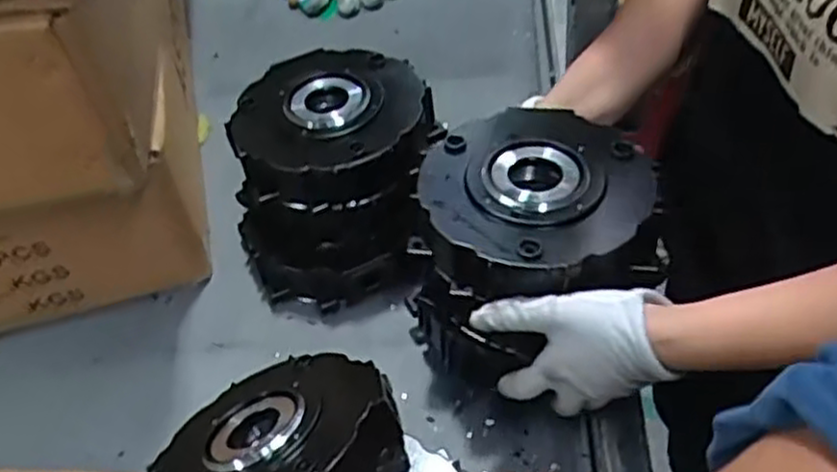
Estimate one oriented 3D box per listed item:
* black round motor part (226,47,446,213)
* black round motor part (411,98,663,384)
[{"bbox_3d":[-0.075,-0.099,0.680,0.174,0.058,0.170,-4,46,5],"label":"black round motor part"},{"bbox_3d":[0.087,0.022,0.606,0.177,0.165,0.176,-4,46,5],"label":"black round motor part"}]

